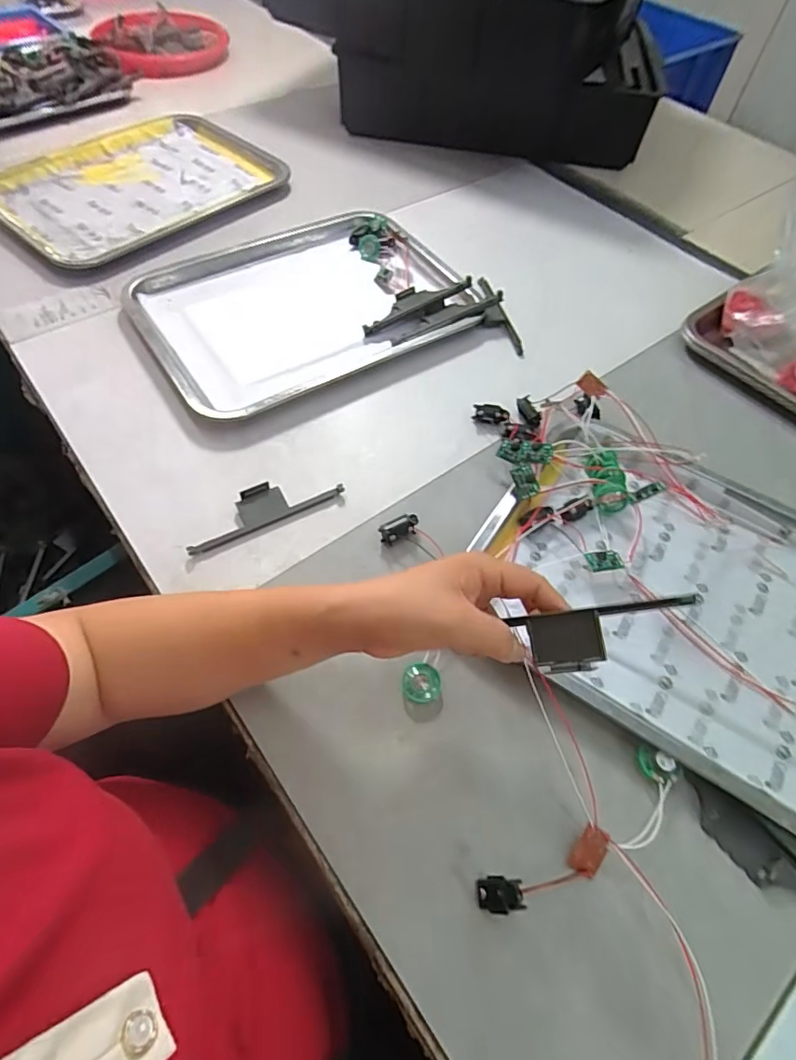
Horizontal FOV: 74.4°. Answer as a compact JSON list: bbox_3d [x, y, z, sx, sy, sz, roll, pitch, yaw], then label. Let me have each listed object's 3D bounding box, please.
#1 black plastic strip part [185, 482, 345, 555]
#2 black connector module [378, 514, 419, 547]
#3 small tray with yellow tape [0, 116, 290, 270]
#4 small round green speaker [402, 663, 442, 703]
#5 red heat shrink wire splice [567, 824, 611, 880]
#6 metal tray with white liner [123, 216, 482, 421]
[{"bbox_3d":[-0.116,-0.020,0.451,0.136,0.012,0.033,-25,62,-19],"label":"black plastic strip part"},{"bbox_3d":[0.001,0.000,0.448,0.035,0.018,0.016,-24,62,-18],"label":"black connector module"},{"bbox_3d":[-0.356,-0.477,0.716,0.265,0.027,0.341,36,62,18],"label":"small tray with yellow tape"},{"bbox_3d":[0.017,0.110,0.378,0.028,0.010,0.027,2,57,-3],"label":"small round green speaker"},{"bbox_3d":[0.119,0.199,0.325,0.017,0.004,0.029,34,83,14],"label":"red heat shrink wire splice"},{"bbox_3d":[-0.103,-0.260,0.598,0.353,0.022,0.265,-26,62,-19],"label":"metal tray with white liner"}]

